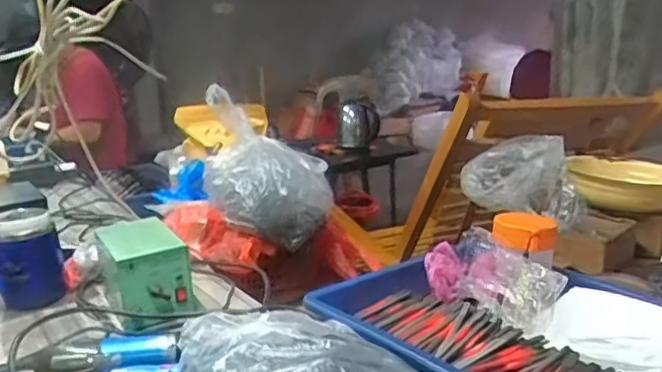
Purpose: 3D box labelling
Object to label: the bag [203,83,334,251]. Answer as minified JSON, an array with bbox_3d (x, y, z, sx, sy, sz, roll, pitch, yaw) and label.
[{"bbox_3d":[-0.120,-0.024,1.083,0.204,0.244,0.156,4,15,21],"label":"bag"}]

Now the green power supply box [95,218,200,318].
[{"bbox_3d":[-0.245,0.111,0.819,0.097,0.097,0.125,-9,15,-25],"label":"green power supply box"}]

